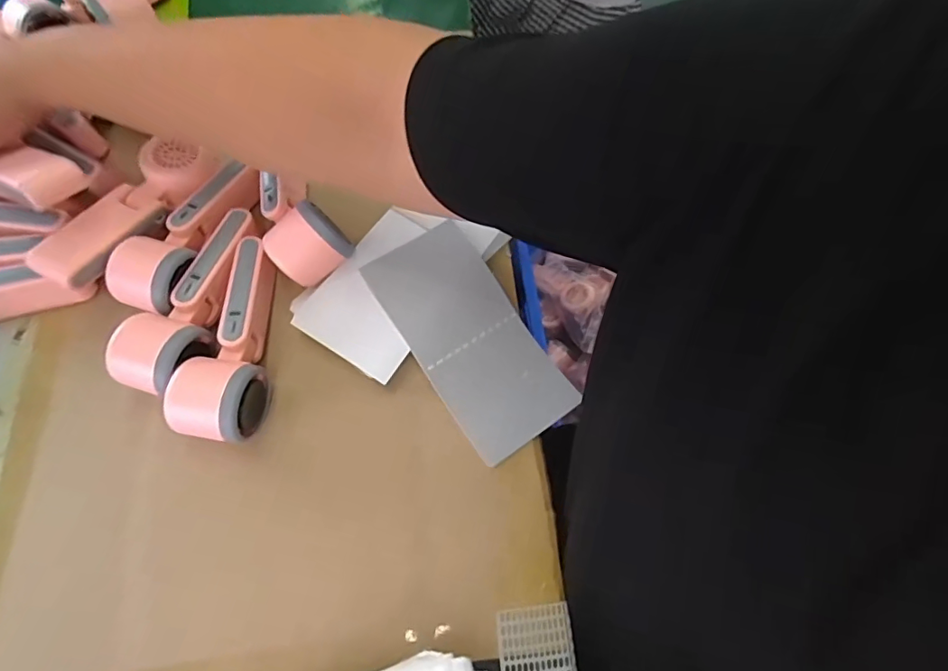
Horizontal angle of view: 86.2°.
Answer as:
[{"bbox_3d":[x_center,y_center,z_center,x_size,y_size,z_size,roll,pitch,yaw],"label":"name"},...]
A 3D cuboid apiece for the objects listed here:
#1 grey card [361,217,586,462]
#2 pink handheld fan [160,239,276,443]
[{"bbox_3d":[-0.003,-0.001,0.425,0.096,0.009,0.194,-31,80,-17],"label":"grey card"},{"bbox_3d":[-0.181,0.002,0.401,0.059,0.040,0.159,10,66,3],"label":"pink handheld fan"}]

